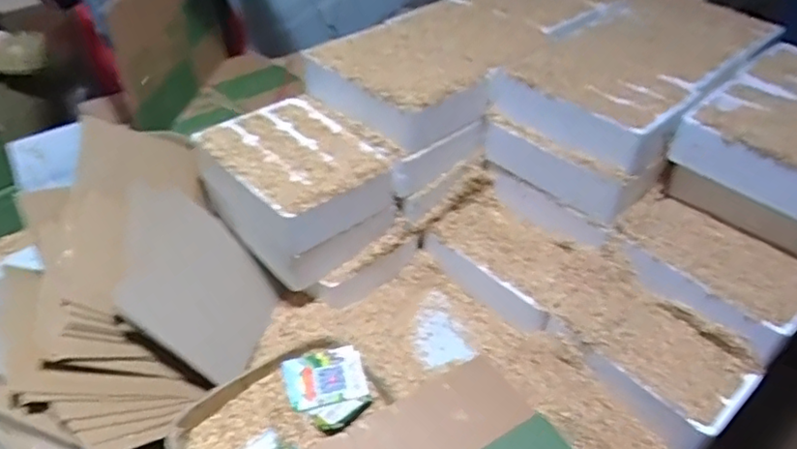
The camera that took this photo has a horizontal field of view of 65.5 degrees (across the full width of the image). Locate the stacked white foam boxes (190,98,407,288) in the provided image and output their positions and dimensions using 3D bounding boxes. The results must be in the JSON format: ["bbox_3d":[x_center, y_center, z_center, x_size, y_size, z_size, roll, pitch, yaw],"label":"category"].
[{"bbox_3d":[-0.148,-0.055,0.917,0.204,0.147,0.237,-29,51,-34],"label":"stacked white foam boxes"}]

